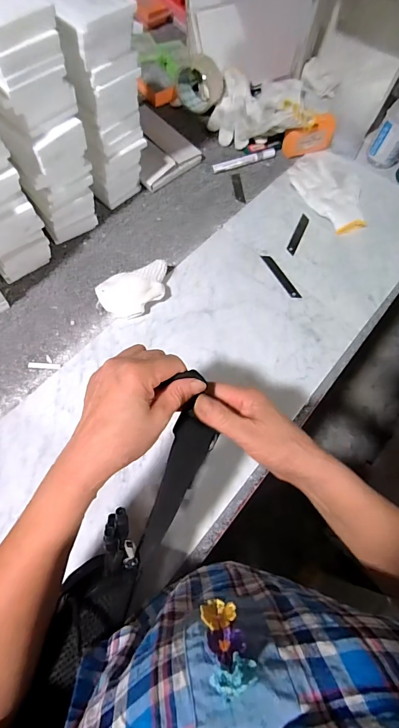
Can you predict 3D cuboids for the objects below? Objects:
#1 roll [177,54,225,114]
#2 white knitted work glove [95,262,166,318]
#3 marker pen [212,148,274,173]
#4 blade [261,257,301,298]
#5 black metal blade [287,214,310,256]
[{"bbox_3d":[-0.002,-0.589,0.757,0.098,0.094,0.052,27,45,28],"label":"roll"},{"bbox_3d":[-0.099,-0.113,0.567,0.119,0.040,0.071,-20,71,-14],"label":"white knitted work glove"},{"bbox_3d":[0.093,-0.414,0.728,0.143,0.014,0.017,-25,75,-14],"label":"marker pen"},{"bbox_3d":[0.142,-0.152,0.623,0.019,0.004,0.098,-26,74,-23],"label":"blade"},{"bbox_3d":[0.187,-0.246,0.679,0.018,0.004,0.100,23,66,12],"label":"black metal blade"}]

